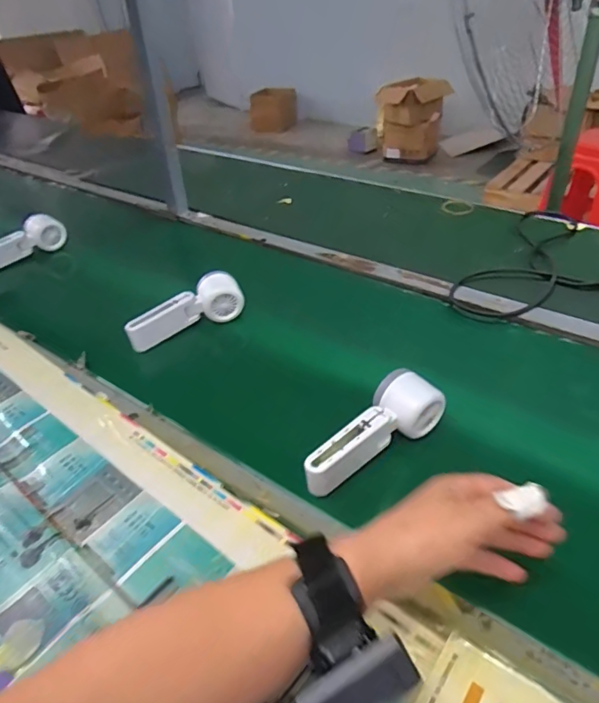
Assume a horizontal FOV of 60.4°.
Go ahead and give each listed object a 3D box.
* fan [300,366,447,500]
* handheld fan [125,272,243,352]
[{"bbox_3d":[0.074,0.080,0.505,0.057,0.045,0.156,28,47,35],"label":"fan"},{"bbox_3d":[-0.161,-0.051,0.719,0.165,0.069,0.058,-24,42,-25],"label":"handheld fan"}]

